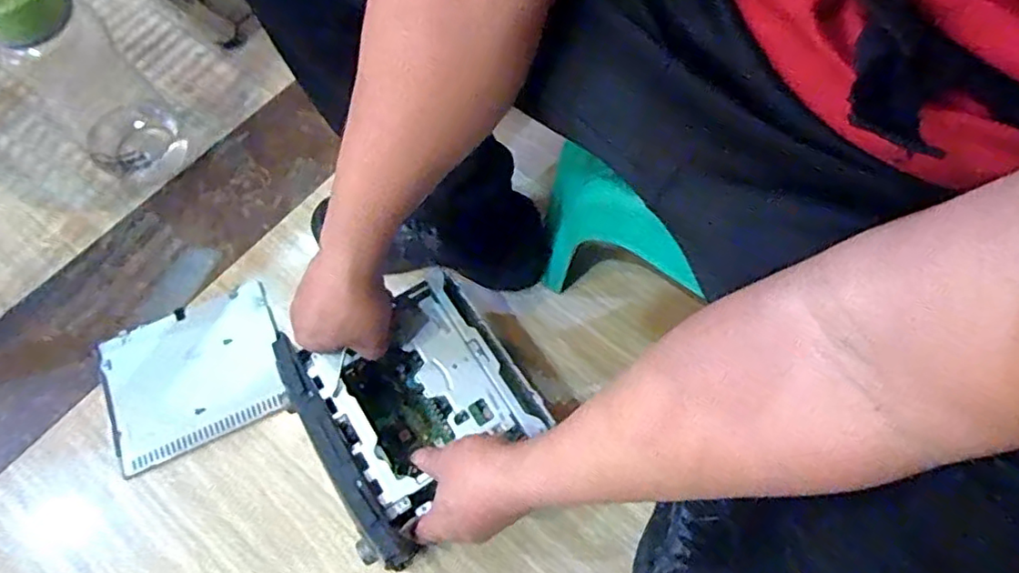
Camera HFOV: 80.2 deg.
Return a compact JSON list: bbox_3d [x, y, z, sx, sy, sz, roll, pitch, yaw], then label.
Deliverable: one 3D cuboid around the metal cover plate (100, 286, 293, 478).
[{"bbox_3d":[-0.333,0.091,0.639,0.176,0.007,0.152,-24,68,-12],"label":"metal cover plate"}]

